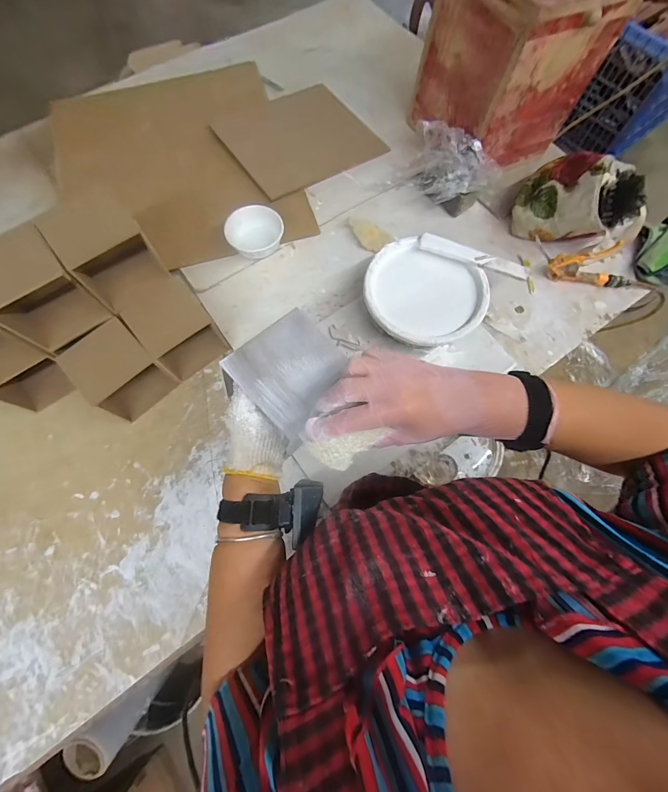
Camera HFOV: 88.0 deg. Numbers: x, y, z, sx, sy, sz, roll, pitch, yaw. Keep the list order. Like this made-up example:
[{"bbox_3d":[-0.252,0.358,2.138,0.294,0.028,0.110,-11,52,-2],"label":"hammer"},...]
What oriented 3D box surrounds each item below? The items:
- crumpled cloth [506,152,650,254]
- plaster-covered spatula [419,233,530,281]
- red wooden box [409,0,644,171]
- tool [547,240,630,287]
[{"bbox_3d":[0.514,-0.395,0.705,0.241,0.142,0.178,41,77,11],"label":"crumpled cloth"},{"bbox_3d":[0.255,-0.256,0.632,0.198,0.012,0.034,24,73,9],"label":"plaster-covered spatula"},{"bbox_3d":[0.357,-0.692,0.704,0.250,0.272,0.263,-26,75,-8],"label":"red wooden box"},{"bbox_3d":[0.539,-0.267,0.708,0.182,0.076,0.043,2,73,0],"label":"tool"}]

